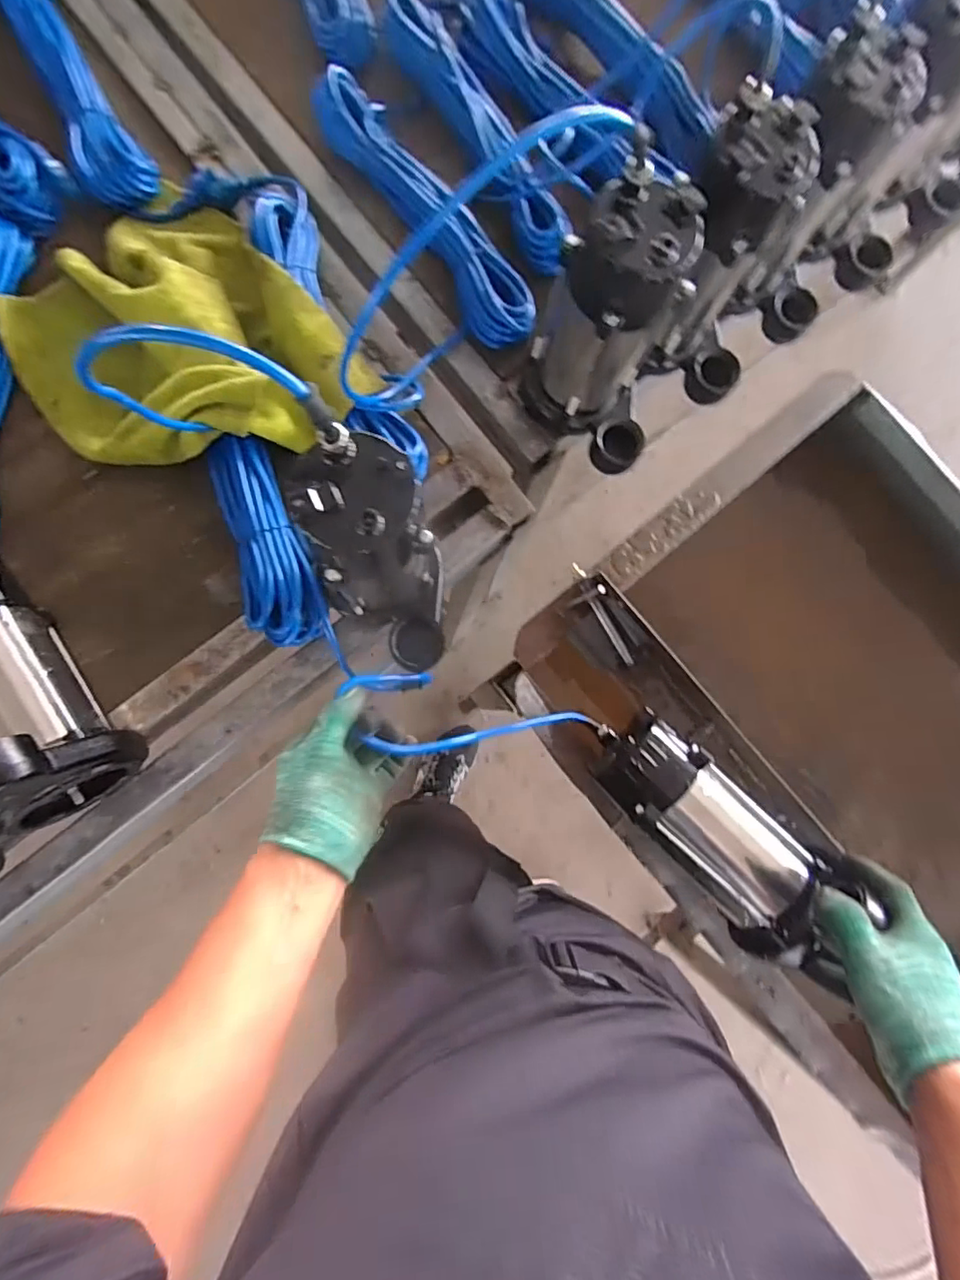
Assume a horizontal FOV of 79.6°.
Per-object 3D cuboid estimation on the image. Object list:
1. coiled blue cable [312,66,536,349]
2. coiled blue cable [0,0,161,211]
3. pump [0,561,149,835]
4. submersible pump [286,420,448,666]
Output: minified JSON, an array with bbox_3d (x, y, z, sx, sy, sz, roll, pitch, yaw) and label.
[{"bbox_3d":[-0.061,-0.479,0.650,0.072,0.056,0.351,-35,86,-9],"label":"coiled blue cable"},{"bbox_3d":[-0.465,-0.634,0.646,0.079,0.045,0.369,-28,85,-8],"label":"coiled blue cable"},{"bbox_3d":[-0.418,0.042,0.494,0.110,0.165,0.233,-38,86,-9],"label":"pump"},{"bbox_3d":[-0.083,-0.054,0.489,0.104,0.247,0.131,2,81,-4],"label":"submersible pump"}]

